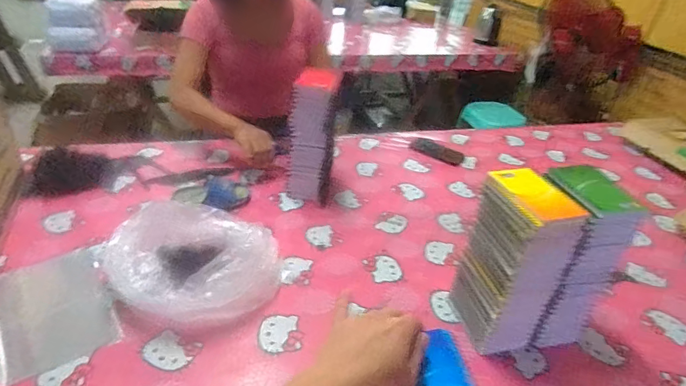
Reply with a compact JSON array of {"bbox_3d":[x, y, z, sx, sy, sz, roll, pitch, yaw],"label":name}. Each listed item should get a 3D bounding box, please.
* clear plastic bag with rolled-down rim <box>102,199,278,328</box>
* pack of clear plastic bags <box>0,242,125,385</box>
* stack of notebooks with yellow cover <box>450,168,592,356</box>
[{"bbox_3d":[-0.266,0.126,0.778,0.262,0.115,0.221,21,36,22],"label":"clear plastic bag with rolled-down rim"},{"bbox_3d":[-0.498,0.191,0.756,0.181,0.025,0.279,-19,40,-32],"label":"pack of clear plastic bags"},{"bbox_3d":[0.275,0.121,0.725,0.104,0.297,0.137,-6,35,-17],"label":"stack of notebooks with yellow cover"}]

